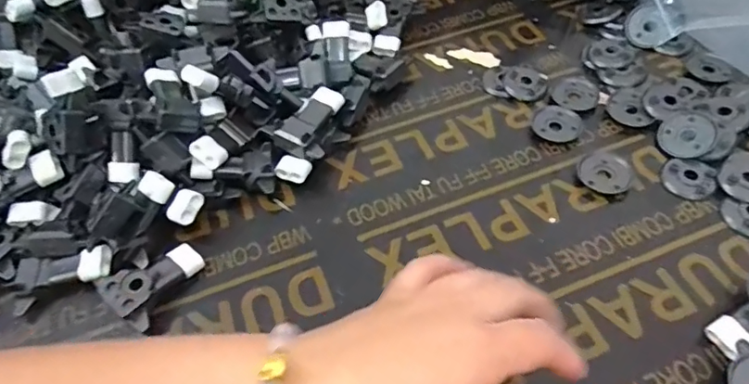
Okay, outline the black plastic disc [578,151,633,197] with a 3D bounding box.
[{"bbox_3d":[0.186,-0.015,0.427,0.042,0.007,0.039,-2,52,2],"label":"black plastic disc"}]

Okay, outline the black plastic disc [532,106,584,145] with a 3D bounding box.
[{"bbox_3d":[0.161,-0.060,0.463,0.040,0.004,0.039,-2,52,2],"label":"black plastic disc"}]

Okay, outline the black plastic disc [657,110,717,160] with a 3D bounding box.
[{"bbox_3d":[0.260,-0.048,0.442,0.041,0.004,0.044,-8,64,18],"label":"black plastic disc"}]

